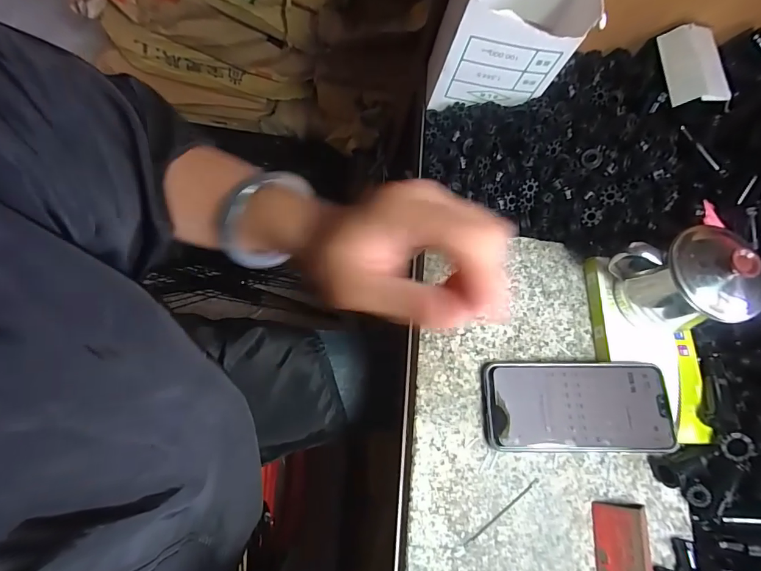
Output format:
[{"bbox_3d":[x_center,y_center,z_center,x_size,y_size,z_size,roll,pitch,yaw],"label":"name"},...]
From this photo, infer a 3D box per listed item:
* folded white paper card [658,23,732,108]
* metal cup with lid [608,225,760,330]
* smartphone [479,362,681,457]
[{"bbox_3d":[0.318,-0.225,0.417,0.043,0.024,0.089,-3,74,-9],"label":"folded white paper card"},{"bbox_3d":[0.259,-0.002,0.354,0.077,0.096,0.079,2,73,-8],"label":"metal cup with lid"},{"bbox_3d":[0.172,0.106,0.359,0.156,0.007,0.076,-1,71,1],"label":"smartphone"}]

